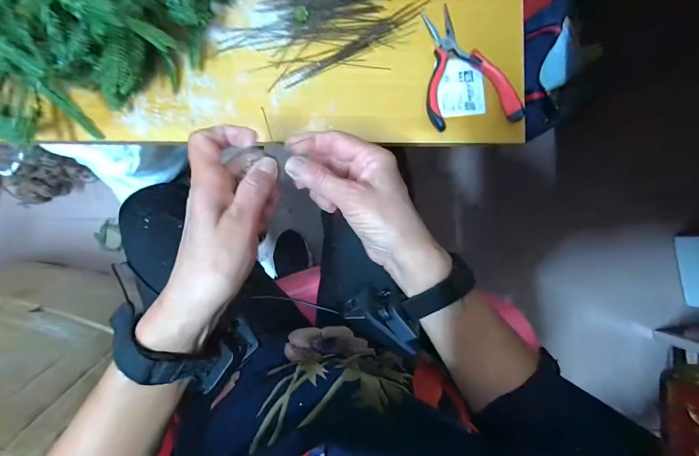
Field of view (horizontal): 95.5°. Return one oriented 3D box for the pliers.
[{"bbox_3d":[0.119,-0.165,0.321,0.086,0.020,0.125,-7,89,-1],"label":"pliers"}]

